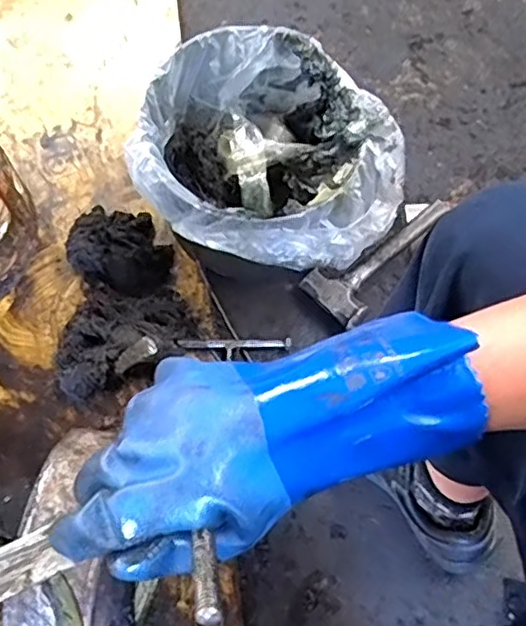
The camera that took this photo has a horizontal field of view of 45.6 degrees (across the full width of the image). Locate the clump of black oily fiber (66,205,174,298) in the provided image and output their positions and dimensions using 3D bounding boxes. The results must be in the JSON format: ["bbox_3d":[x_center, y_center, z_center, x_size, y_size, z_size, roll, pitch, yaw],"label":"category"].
[{"bbox_3d":[-0.208,-0.099,0.911,0.154,0.059,0.125,25,71,11],"label":"clump of black oily fiber"}]

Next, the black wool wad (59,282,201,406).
[{"bbox_3d":[-0.200,0.027,0.858,0.200,0.051,0.150,-27,69,-8],"label":"black wool wad"}]

